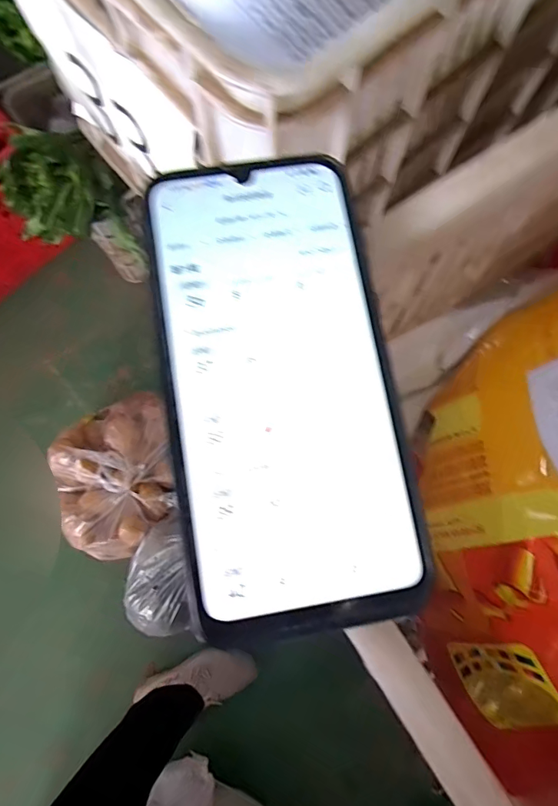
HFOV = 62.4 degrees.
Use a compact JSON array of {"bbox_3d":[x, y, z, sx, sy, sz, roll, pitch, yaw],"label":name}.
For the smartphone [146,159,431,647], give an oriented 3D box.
[{"bbox_3d":[0.000,-0.008,0.150,0.072,0.005,0.152,-8,79,-3],"label":"smartphone"}]

